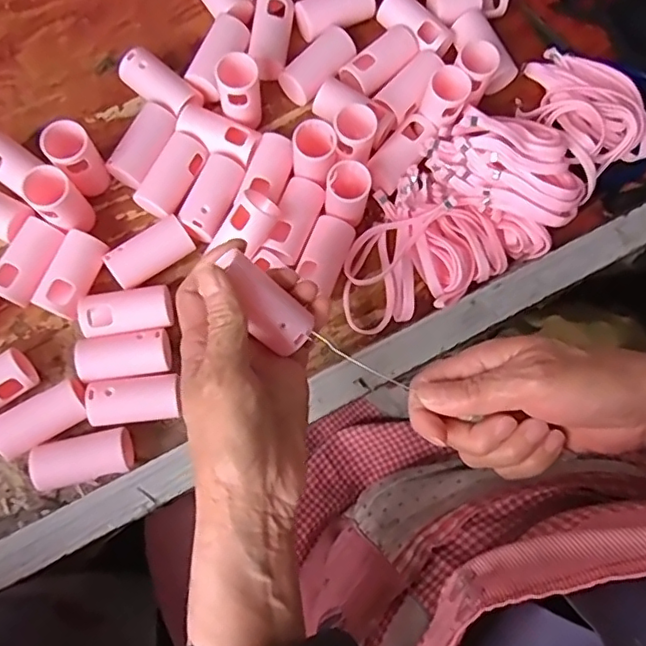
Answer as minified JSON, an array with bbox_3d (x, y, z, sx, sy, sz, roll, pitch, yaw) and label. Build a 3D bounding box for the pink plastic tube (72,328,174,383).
[{"bbox_3d":[-0.140,0.025,0.410,0.066,0.022,0.031,-9,79,-5],"label":"pink plastic tube"}]

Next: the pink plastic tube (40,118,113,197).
[{"bbox_3d":[-0.176,-0.117,0.418,0.030,0.058,0.031,1,78,-3],"label":"pink plastic tube"}]

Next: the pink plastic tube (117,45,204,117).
[{"bbox_3d":[-0.127,-0.184,0.450,0.062,0.031,0.030,39,78,5],"label":"pink plastic tube"}]

